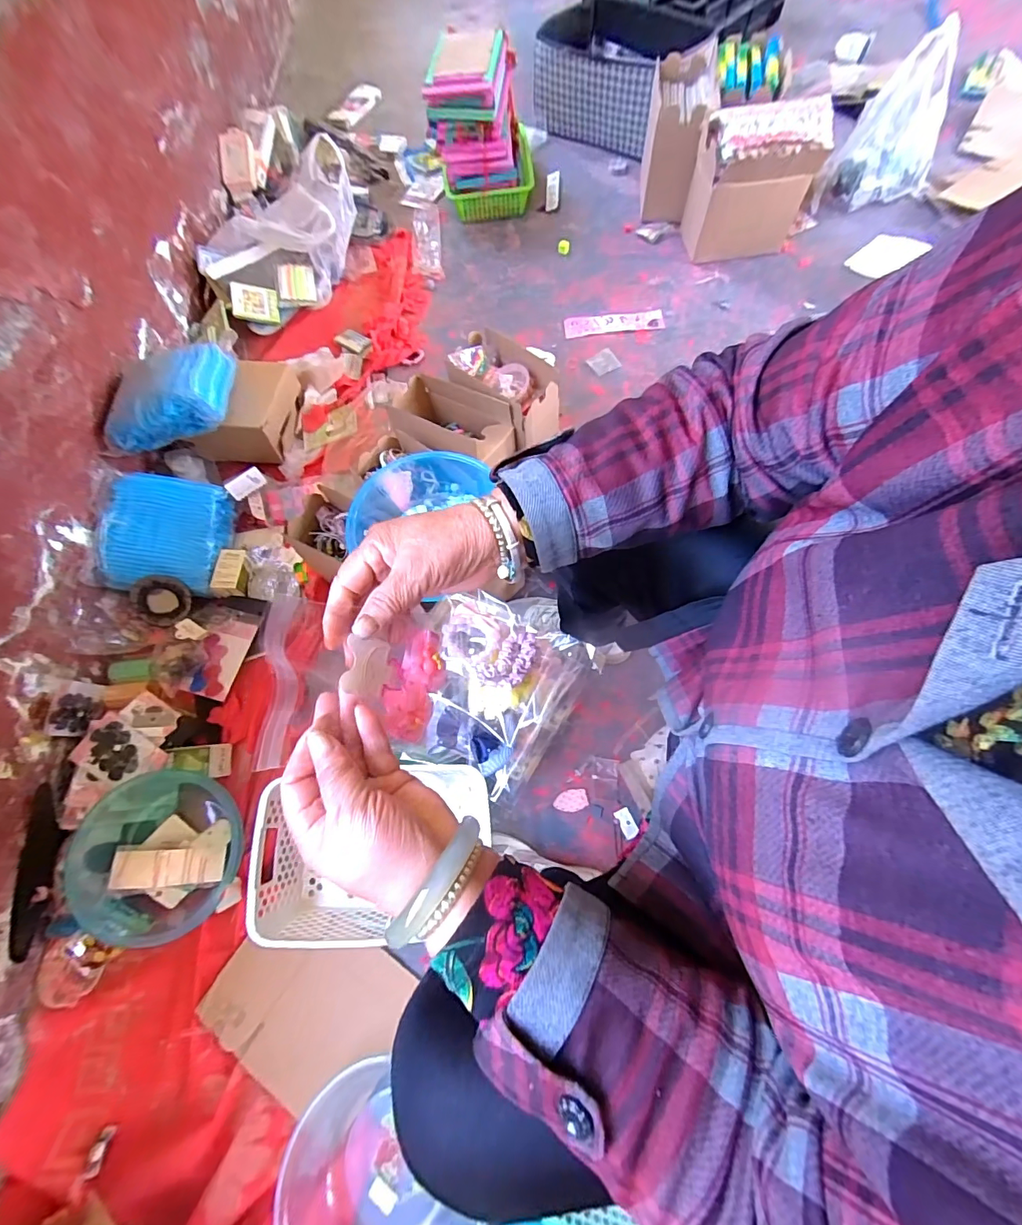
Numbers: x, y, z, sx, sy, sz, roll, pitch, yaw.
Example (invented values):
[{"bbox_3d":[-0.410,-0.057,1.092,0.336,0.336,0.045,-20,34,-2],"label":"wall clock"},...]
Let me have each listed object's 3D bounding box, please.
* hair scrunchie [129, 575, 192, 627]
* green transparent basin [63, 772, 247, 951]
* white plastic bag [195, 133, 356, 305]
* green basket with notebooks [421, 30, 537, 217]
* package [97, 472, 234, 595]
[{"bbox_3d":[-0.635,-0.022,0.823,0.097,0.028,0.090,1,109,-18],"label":"hair scrunchie"},{"bbox_3d":[-0.529,0.359,0.678,0.231,0.084,0.211,-1,68,2],"label":"green transparent basin"},{"bbox_3d":[-0.560,-0.955,1.154,0.441,0.186,0.226,-40,72,-13],"label":"white plastic bag"},{"bbox_3d":[-0.076,-1.264,1.200,0.249,0.292,0.249,-2,68,2],"label":"green basket with notebooks"},{"bbox_3d":[-0.648,-0.150,0.851,0.190,0.086,0.211,-3,69,2],"label":"package"}]

